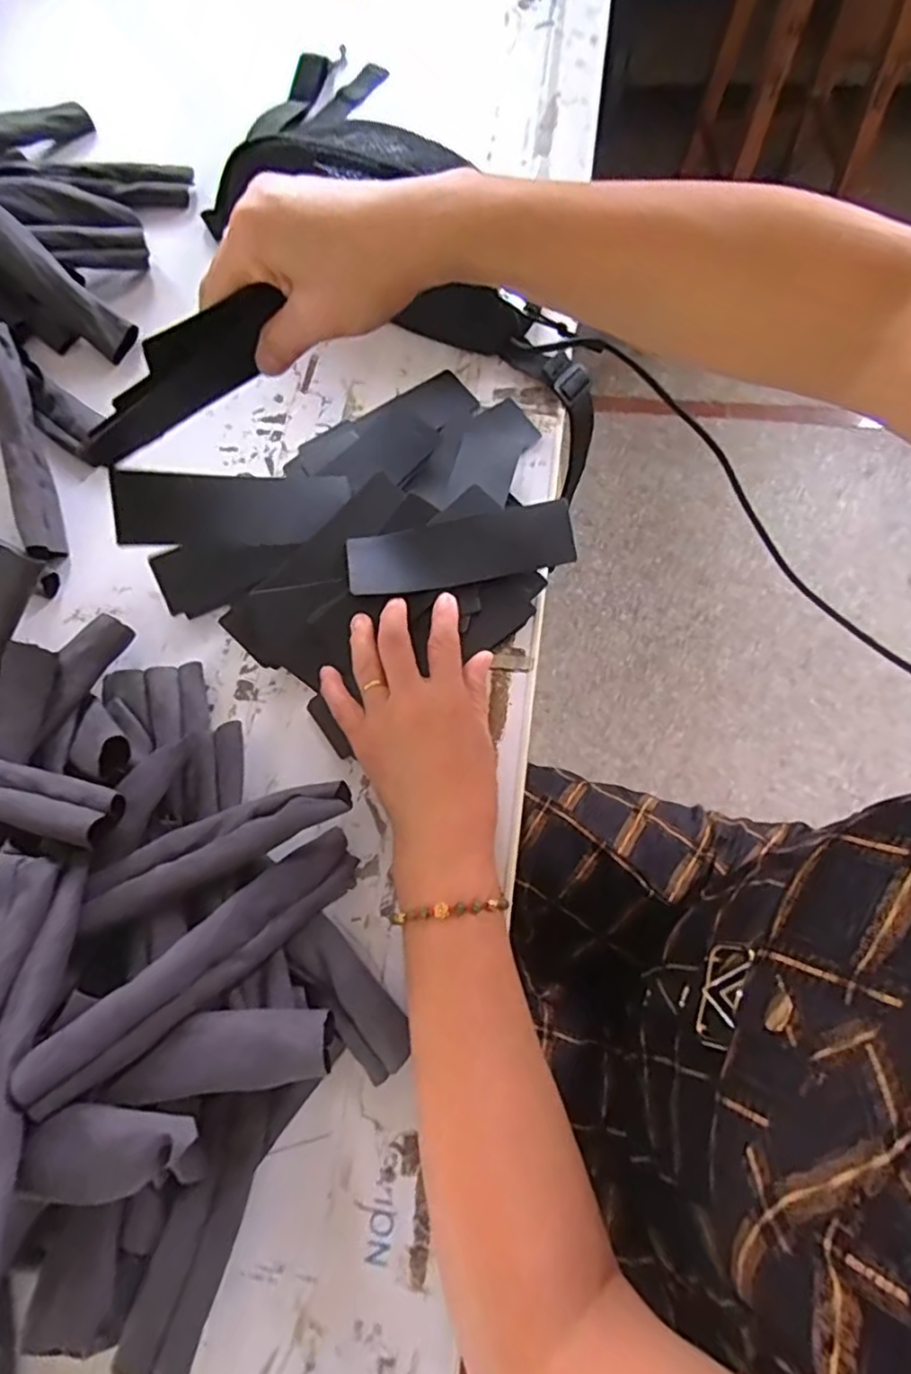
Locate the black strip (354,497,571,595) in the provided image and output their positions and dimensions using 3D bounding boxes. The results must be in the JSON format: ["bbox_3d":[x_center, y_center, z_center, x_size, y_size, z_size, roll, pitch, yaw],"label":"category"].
[{"bbox_3d":[0.002,-0.090,0.414,0.145,0.025,0.044,-7,74,3],"label":"black strip"}]

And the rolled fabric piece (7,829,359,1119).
[{"bbox_3d":[-0.128,0.141,0.335,0.184,0.022,0.032,-34,75,-34],"label":"rolled fabric piece"}]

